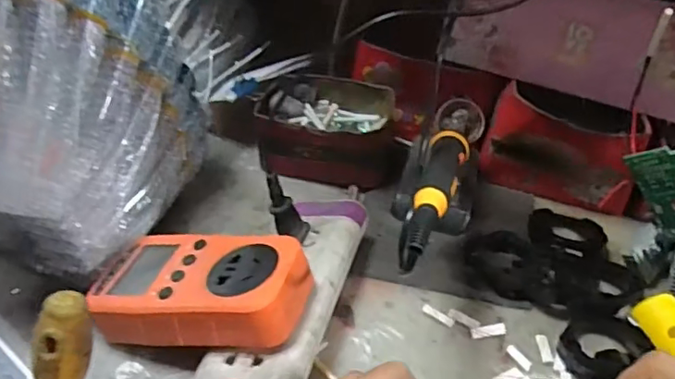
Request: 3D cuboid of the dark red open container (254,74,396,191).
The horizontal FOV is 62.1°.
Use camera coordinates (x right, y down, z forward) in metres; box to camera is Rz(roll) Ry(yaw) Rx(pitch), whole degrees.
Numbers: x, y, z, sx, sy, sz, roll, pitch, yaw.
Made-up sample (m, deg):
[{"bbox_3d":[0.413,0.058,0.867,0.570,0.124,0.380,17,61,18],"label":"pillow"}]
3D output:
[{"bbox_3d":[-0.009,-0.053,0.493,0.121,0.056,0.105,9,40,5],"label":"dark red open container"}]

